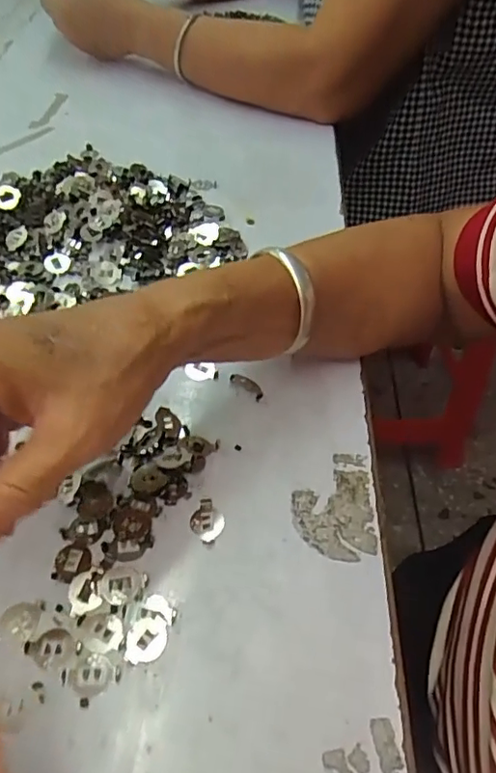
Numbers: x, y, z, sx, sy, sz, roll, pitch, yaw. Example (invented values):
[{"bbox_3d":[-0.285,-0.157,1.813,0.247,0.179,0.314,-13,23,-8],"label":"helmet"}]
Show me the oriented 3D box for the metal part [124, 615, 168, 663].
[{"bbox_3d":[-0.043,0.106,0.236,0.017,0.004,0.017,-2,50,-5],"label":"metal part"}]

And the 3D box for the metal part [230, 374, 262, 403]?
[{"bbox_3d":[0.000,0.000,0.328,0.023,0.005,0.009,38,58,26],"label":"metal part"}]

